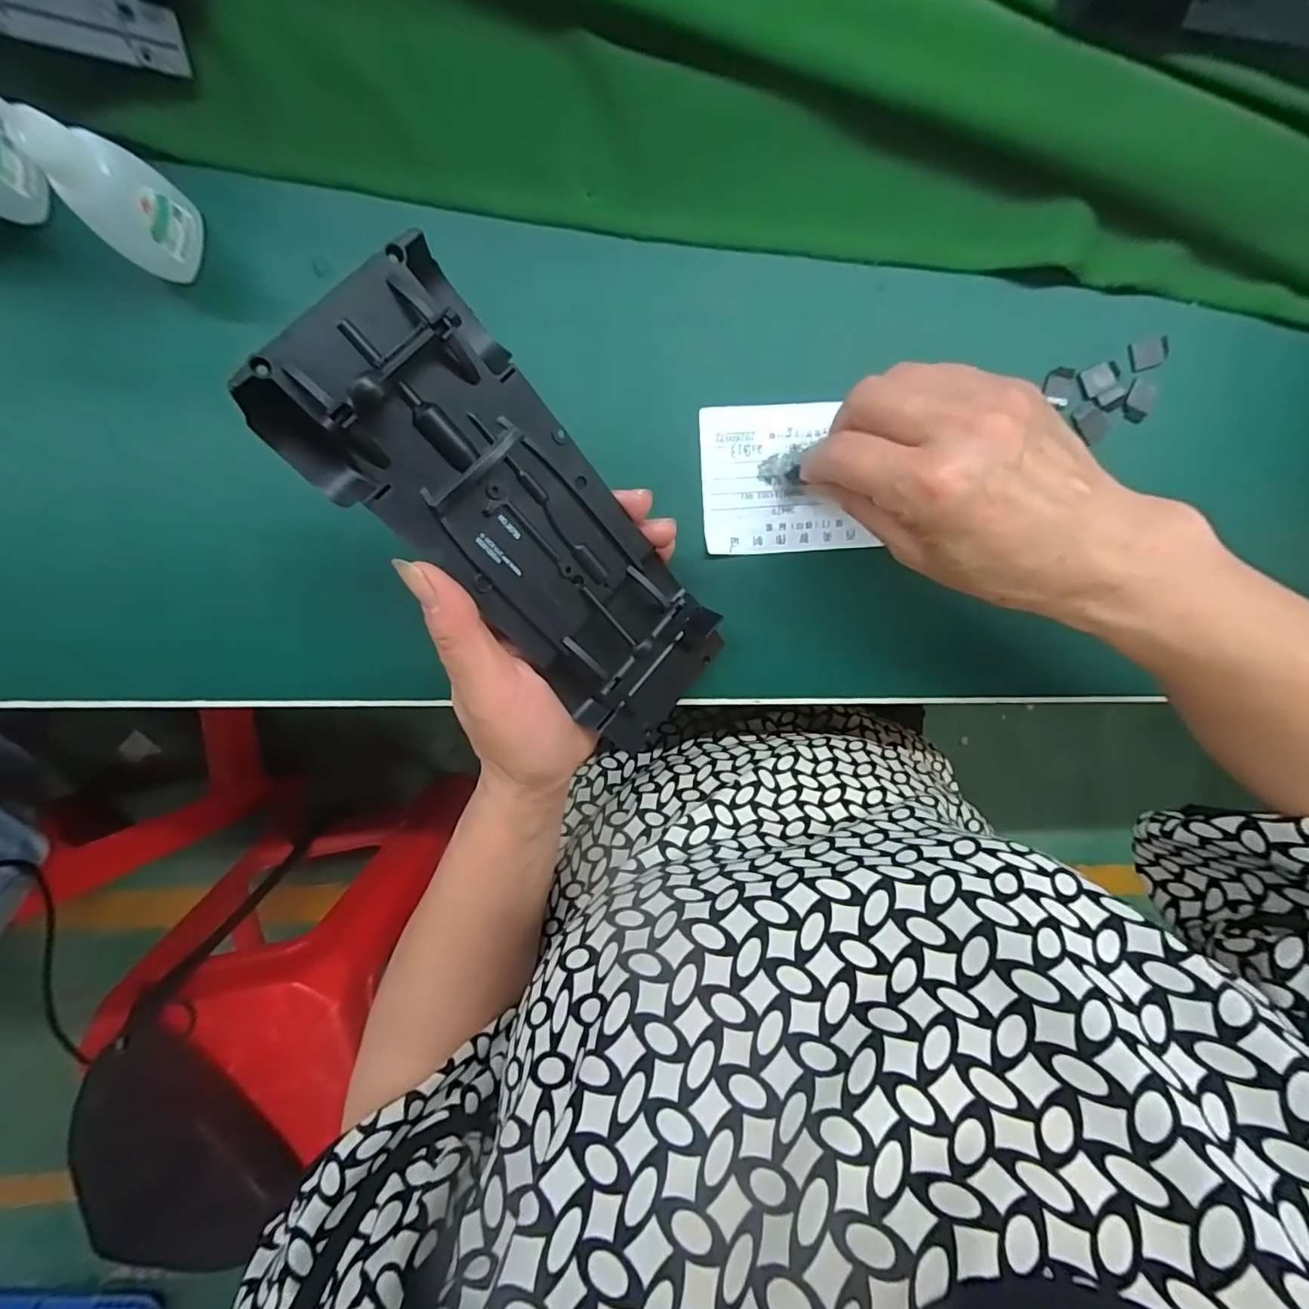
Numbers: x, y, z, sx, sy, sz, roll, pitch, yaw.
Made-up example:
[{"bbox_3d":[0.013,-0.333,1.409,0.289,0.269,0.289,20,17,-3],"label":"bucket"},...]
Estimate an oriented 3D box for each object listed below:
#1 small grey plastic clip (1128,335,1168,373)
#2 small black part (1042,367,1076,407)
[{"bbox_3d":[0.241,-0.147,0.277,0.017,0.005,0.014,-15,97,-2],"label":"small grey plastic clip"},{"bbox_3d":[0.199,-0.133,0.279,0.013,0.004,0.018,13,95,-5],"label":"small black part"}]

